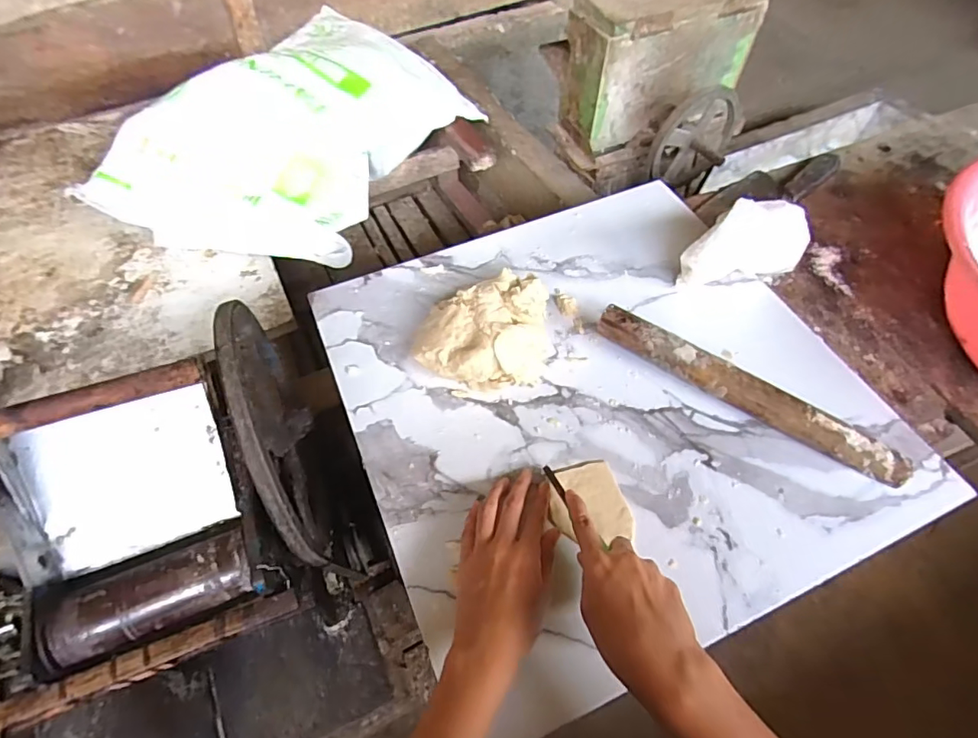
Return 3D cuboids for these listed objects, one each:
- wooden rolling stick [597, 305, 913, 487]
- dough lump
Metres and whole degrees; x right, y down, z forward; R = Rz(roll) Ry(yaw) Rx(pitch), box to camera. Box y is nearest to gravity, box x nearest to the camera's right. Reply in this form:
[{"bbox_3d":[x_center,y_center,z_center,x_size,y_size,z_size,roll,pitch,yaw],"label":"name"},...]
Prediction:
[{"bbox_3d":[0.245,0.023,0.513,0.301,0.034,0.025,30,60,17],"label":"wooden rolling stick"},{"bbox_3d":[-0.004,-0.040,0.534,0.131,0.072,0.106,8,58,7],"label":"dough lump"}]

